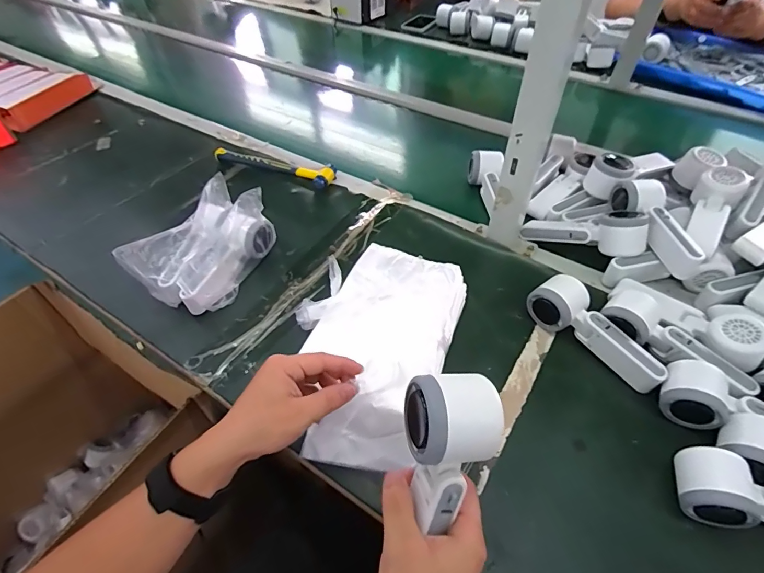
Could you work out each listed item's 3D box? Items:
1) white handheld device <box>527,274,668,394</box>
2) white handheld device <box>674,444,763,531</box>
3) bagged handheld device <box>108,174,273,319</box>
[{"bbox_3d":[0.257,0.058,0.504,0.059,0.048,0.161,-28,54,-21],"label":"white handheld device"},{"bbox_3d":[0.360,0.196,0.380,0.163,0.054,0.057,12,50,11],"label":"white handheld device"},{"bbox_3d":[-0.255,-0.059,0.596,0.128,0.095,0.177,17,52,15],"label":"bagged handheld device"}]

